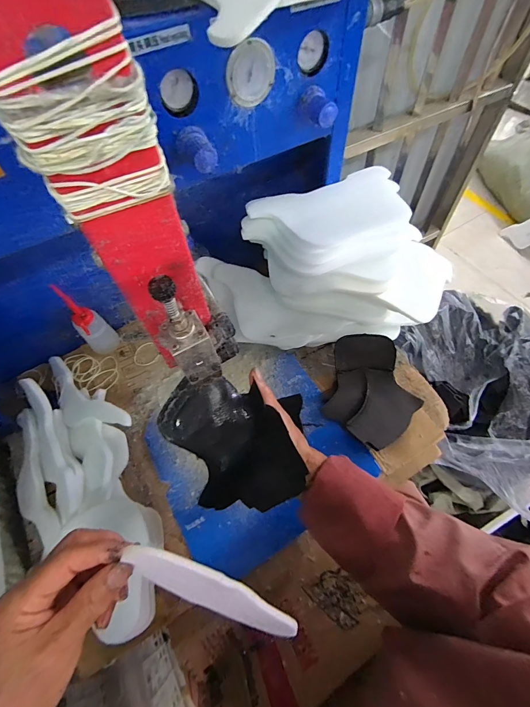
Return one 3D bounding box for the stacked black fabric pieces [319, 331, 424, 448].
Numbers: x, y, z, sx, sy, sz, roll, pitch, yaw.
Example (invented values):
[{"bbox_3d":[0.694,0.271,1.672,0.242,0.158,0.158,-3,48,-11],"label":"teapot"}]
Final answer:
[{"bbox_3d":[0.184,0.064,0.565,0.153,0.053,0.174,11,61,8],"label":"stacked black fabric pieces"}]

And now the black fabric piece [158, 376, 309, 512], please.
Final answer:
[{"bbox_3d":[-0.038,0.106,0.402,0.164,0.063,0.133,0,60,2],"label":"black fabric piece"}]

